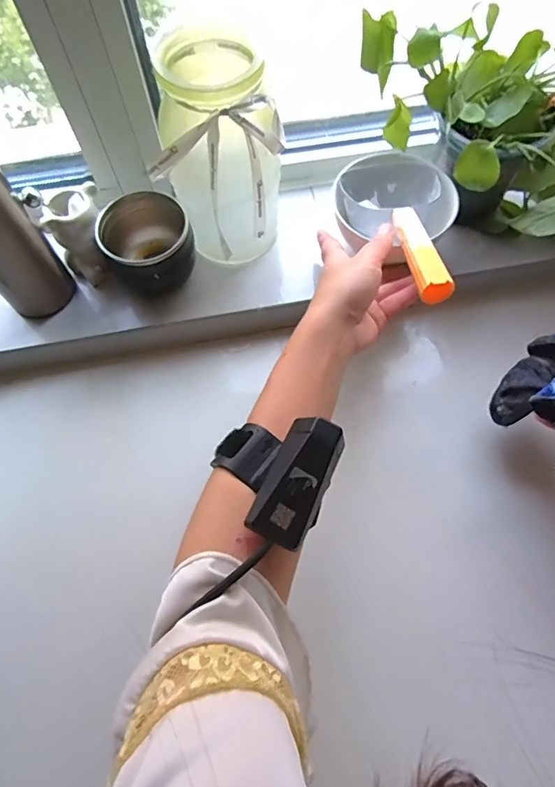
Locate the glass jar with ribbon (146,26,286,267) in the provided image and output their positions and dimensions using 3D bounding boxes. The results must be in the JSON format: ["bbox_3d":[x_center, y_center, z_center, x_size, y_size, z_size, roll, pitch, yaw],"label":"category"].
[{"bbox_3d":[-0.048,-0.202,0.410,0.093,0.149,0.100,-8,67,-3],"label":"glass jar with ribbon"}]

